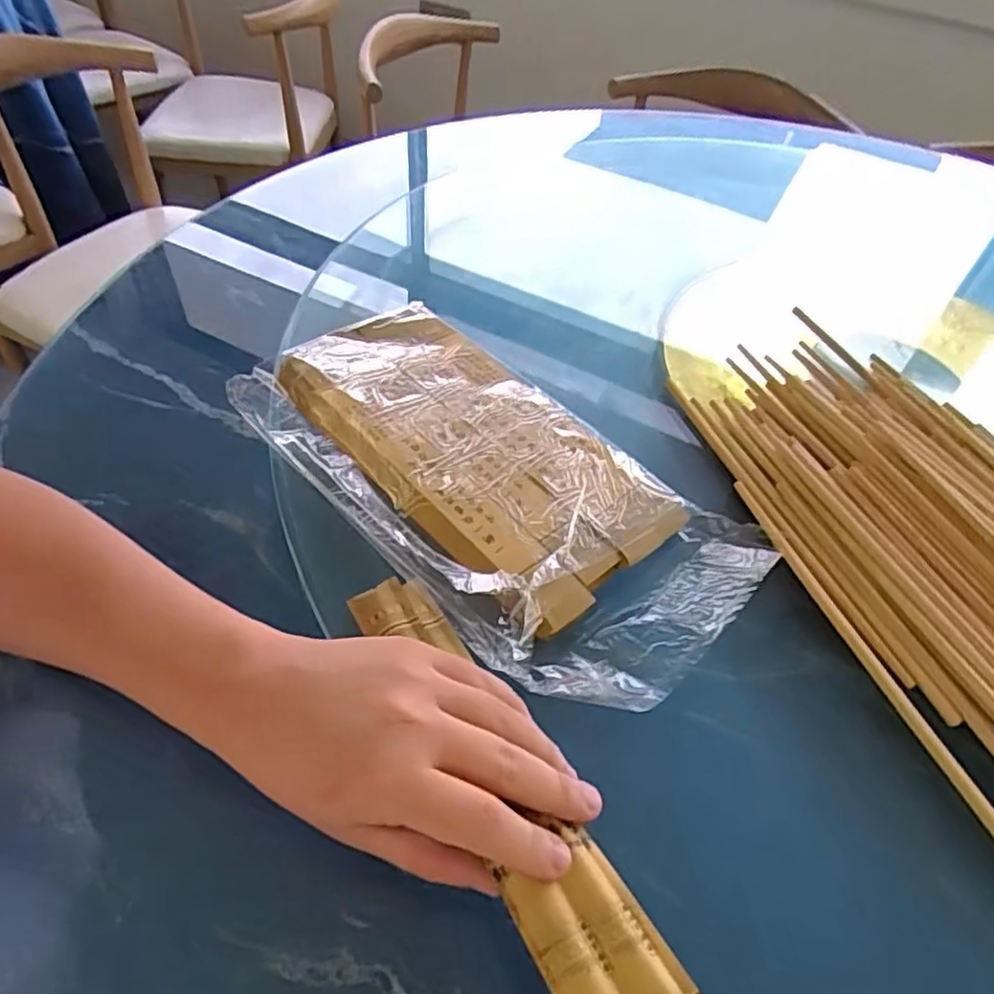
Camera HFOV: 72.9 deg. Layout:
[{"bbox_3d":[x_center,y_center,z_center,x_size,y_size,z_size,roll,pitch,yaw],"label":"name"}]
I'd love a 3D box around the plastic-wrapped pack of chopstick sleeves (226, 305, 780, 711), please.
[{"bbox_3d":[-0.010,-0.012,0.418,0.163,0.028,0.323,-34,60,-31],"label":"plastic-wrapped pack of chopstick sleeves"}]

